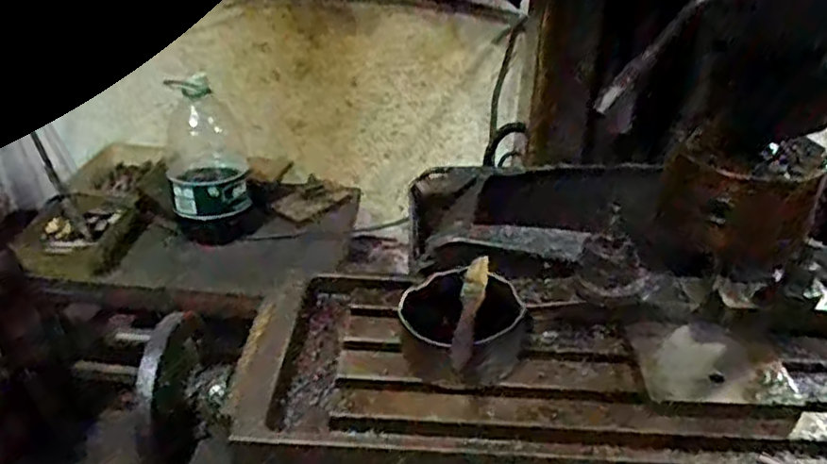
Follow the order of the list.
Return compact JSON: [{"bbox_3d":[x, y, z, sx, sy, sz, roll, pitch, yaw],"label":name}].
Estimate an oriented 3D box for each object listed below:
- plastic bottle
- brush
[{"bbox_3d":[-0.445,-0.158,1.507,0.183,0.346,0.183,-7,34,-15],"label":"plastic bottle"},{"bbox_3d":[0.051,0.067,0.605,0.021,0.023,0.126,7,33,7],"label":"brush"}]

